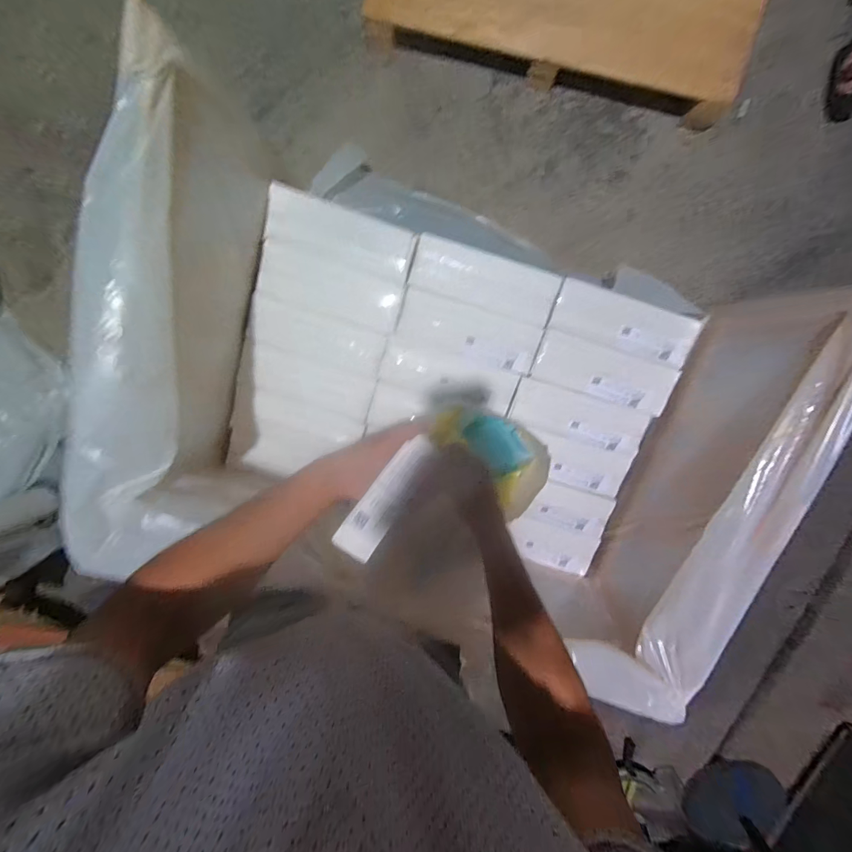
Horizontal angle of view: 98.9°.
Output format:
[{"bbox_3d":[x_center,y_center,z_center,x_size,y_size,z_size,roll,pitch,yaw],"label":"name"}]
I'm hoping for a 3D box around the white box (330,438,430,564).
[{"bbox_3d":[-0.047,0.087,0.466,0.052,0.017,0.170,37,71,-6],"label":"white box"}]

